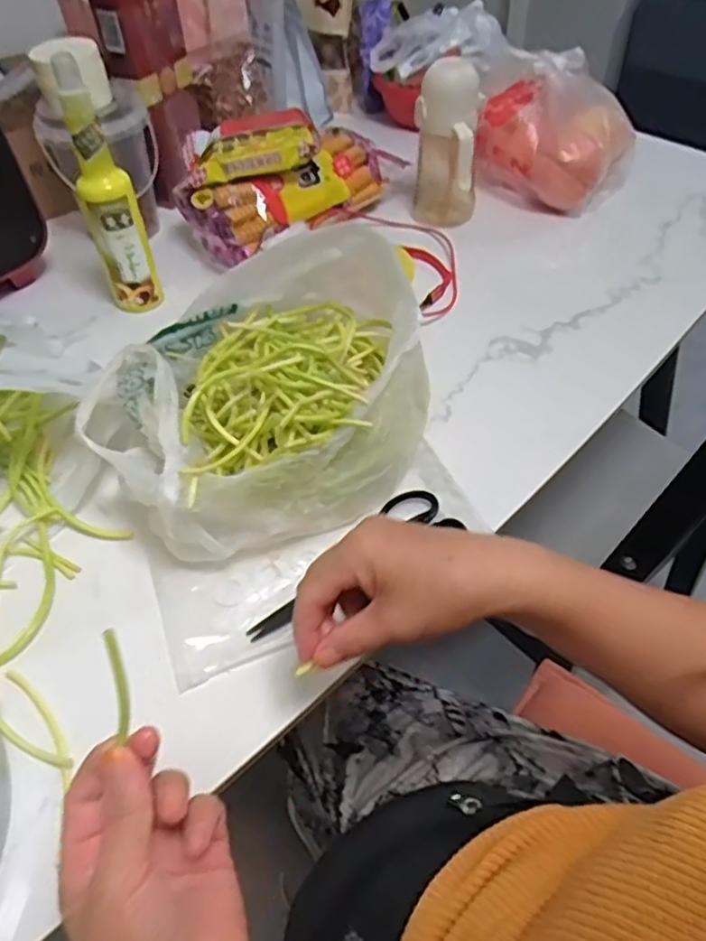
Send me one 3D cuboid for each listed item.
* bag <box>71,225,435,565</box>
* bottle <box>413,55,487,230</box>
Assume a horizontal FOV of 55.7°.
[{"bbox_3d":[-0.069,-0.068,0.534,0.268,0.132,0.221,-35,56,-24],"label":"bag"},{"bbox_3d":[0.107,-0.361,0.760,0.072,0.178,0.068,1,49,4],"label":"bottle"}]

